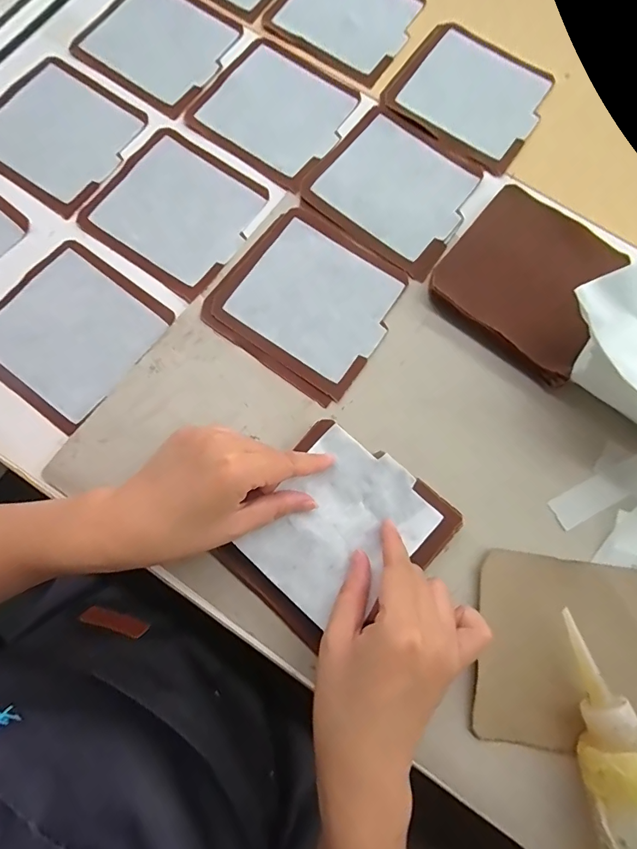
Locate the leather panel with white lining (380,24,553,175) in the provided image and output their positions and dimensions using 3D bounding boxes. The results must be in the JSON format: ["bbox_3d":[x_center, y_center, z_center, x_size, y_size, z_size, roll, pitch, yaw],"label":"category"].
[{"bbox_3d":[0.149,-0.320,0.404,0.136,0.005,0.122,35,80,5],"label":"leather panel with white lining"}]

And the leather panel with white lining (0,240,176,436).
[{"bbox_3d":[-0.205,-0.077,0.346,0.124,0.010,0.127,37,80,6],"label":"leather panel with white lining"}]

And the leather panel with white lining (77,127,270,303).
[{"bbox_3d":[-0.125,-0.192,0.371,0.129,0.005,0.124,35,80,5],"label":"leather panel with white lining"}]

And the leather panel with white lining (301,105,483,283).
[{"bbox_3d":[0.071,-0.215,0.380,0.139,0.005,0.122,38,81,7],"label":"leather panel with white lining"}]

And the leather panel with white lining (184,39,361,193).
[{"bbox_3d":[-0.042,-0.297,0.391,0.129,0.008,0.113,37,80,6],"label":"leather panel with white lining"}]

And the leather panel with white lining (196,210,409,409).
[{"bbox_3d":[-0.007,-0.106,0.353,0.136,0.004,0.135,35,81,6],"label":"leather panel with white lining"}]

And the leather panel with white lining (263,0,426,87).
[{"bbox_3d":[0.029,-0.412,0.415,0.129,0.009,0.122,32,79,5],"label":"leather panel with white lining"}]

